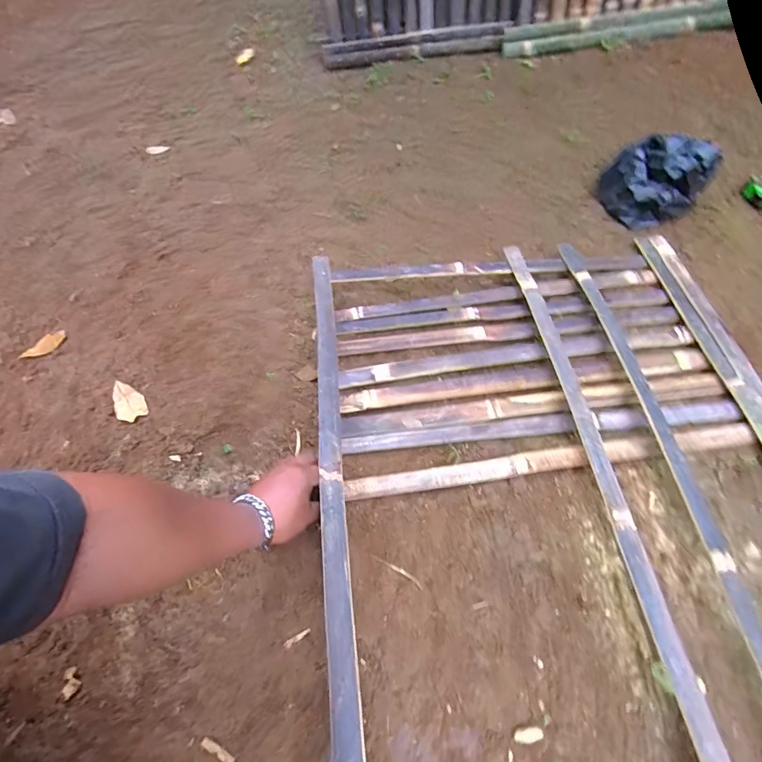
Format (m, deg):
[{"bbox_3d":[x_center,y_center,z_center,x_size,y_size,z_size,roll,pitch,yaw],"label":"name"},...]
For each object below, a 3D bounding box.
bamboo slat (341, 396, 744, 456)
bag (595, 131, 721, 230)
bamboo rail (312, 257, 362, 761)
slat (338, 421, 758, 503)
[{"bbox_3d":[0.230,0.067,0.645,0.567,0.006,0.038,-5,59,0],"label":"bamboo slat"},{"bbox_3d":[0.527,-0.393,0.845,0.175,0.111,0.175,31,66,19],"label":"bag"},{"bbox_3d":[-0.057,0.148,0.539,0.038,0.033,0.818,-7,58,-1],"label":"bamboo rail"},{"bbox_3d":[0.236,0.111,0.616,0.570,0.014,0.037,-7,59,-2],"label":"slat"}]

